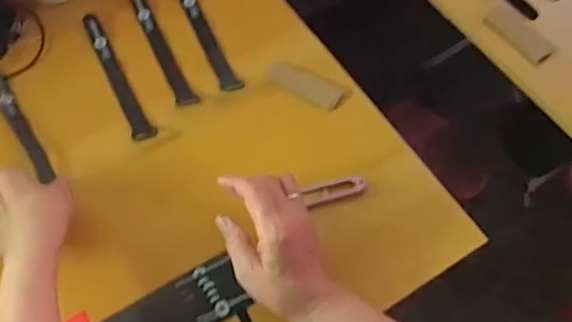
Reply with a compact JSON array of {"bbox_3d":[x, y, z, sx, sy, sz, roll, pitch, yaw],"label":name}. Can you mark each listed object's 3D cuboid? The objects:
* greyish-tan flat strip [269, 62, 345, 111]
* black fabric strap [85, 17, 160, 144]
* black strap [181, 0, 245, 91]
[{"bbox_3d":[0.021,-0.085,0.623,0.090,0.008,0.031,33,69,17],"label":"greyish-tan flat strip"},{"bbox_3d":[-0.193,-0.097,0.641,0.024,0.005,0.195,-28,65,-11],"label":"black fabric strap"},{"bbox_3d":[-0.096,-0.151,0.666,0.023,0.011,0.188,-24,65,-9],"label":"black strap"}]

